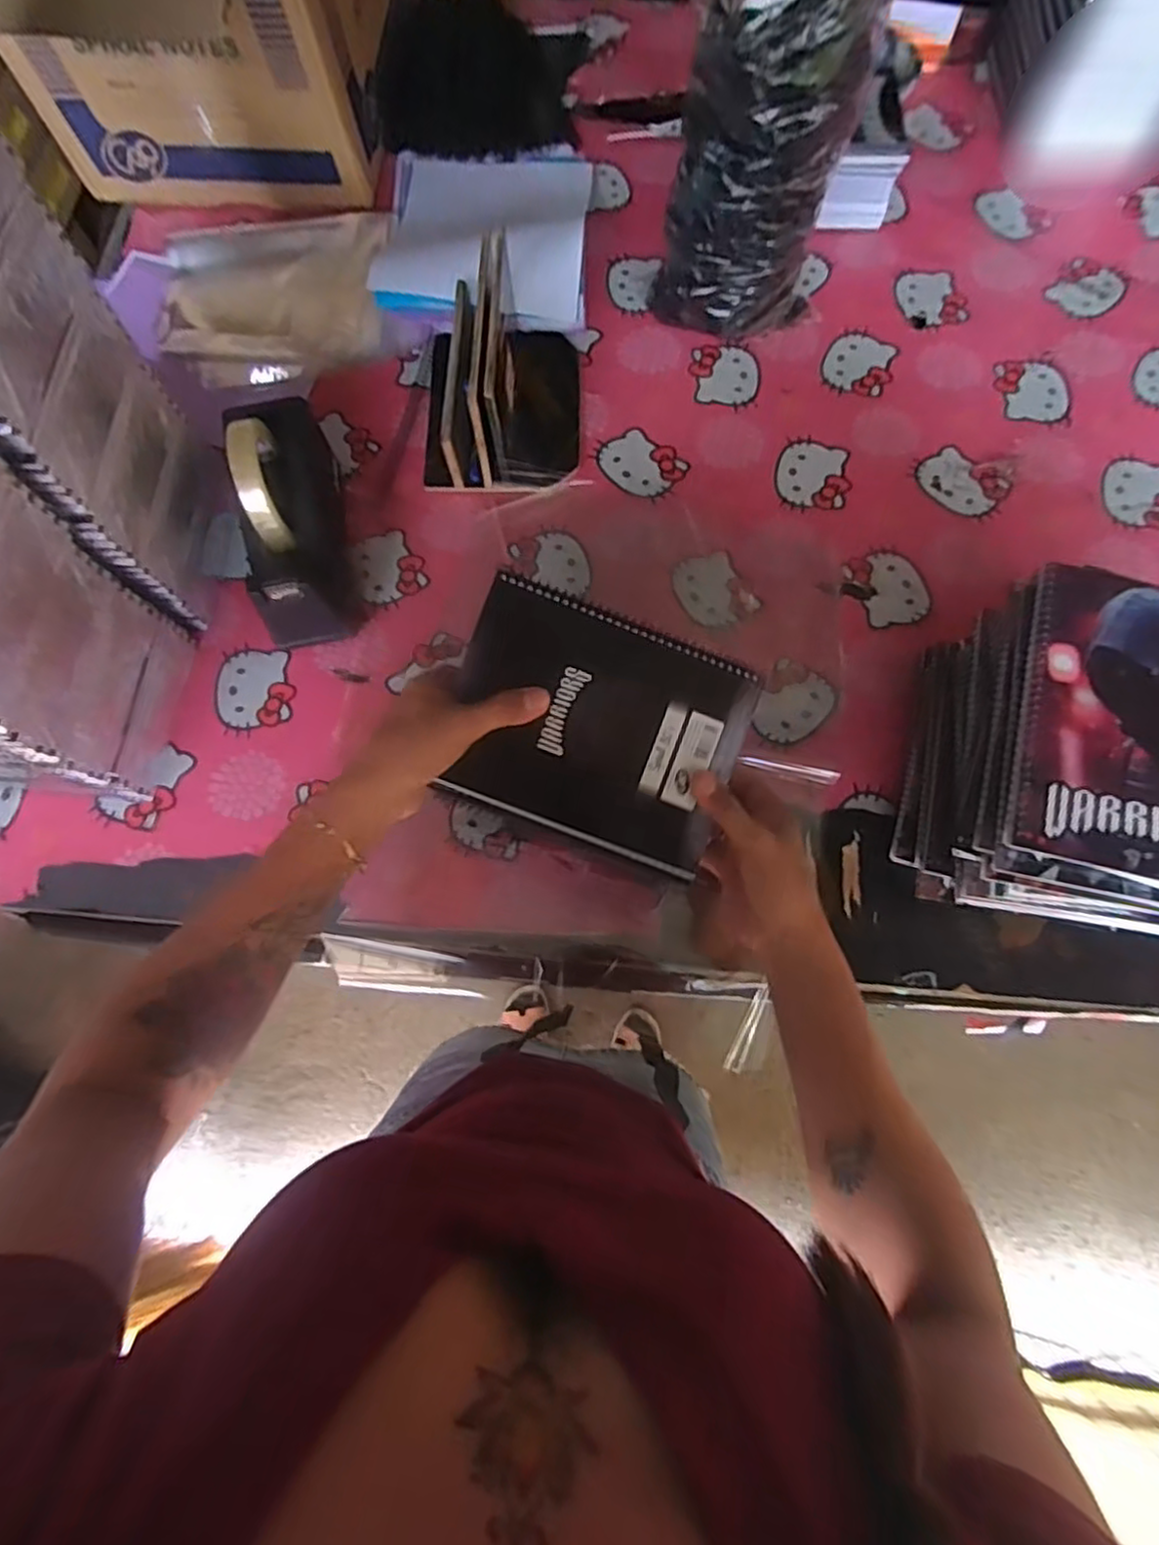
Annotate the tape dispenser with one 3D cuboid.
[{"bbox_3d":[-0.260,-0.232,0.611,0.078,0.129,0.221,-10,74,-2],"label":"tape dispenser"}]

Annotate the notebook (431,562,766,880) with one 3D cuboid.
[{"bbox_3d":[0.014,-0.038,0.465,0.195,0.008,0.141,22,86,-3],"label":"notebook"}]

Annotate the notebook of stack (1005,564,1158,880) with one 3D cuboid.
[{"bbox_3d":[0.357,-0.031,0.424,0.150,0.011,0.194,16,75,5],"label":"notebook of stack"}]

